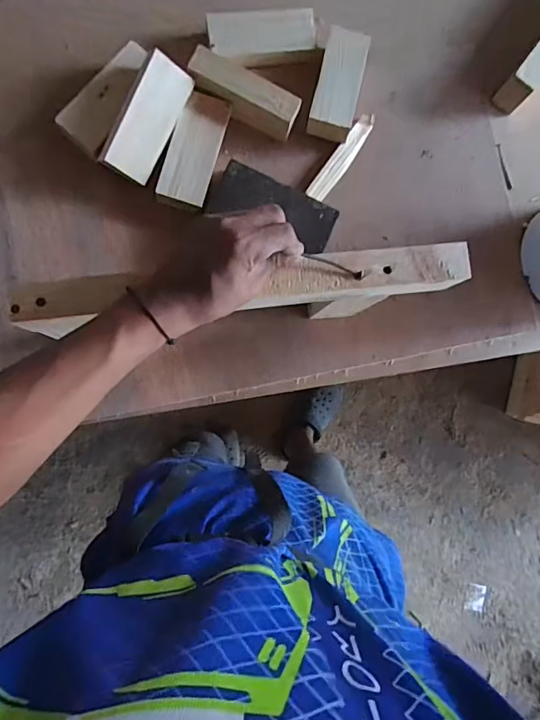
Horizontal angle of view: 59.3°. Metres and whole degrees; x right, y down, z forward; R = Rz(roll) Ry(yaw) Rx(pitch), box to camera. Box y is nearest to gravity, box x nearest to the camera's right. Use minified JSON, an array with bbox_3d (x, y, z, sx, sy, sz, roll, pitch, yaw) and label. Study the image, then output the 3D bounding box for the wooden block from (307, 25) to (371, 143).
[{"bbox_3d":[0.094,-0.374,0.650,0.059,0.033,0.146,13,83,-3],"label":"wooden block"}]

